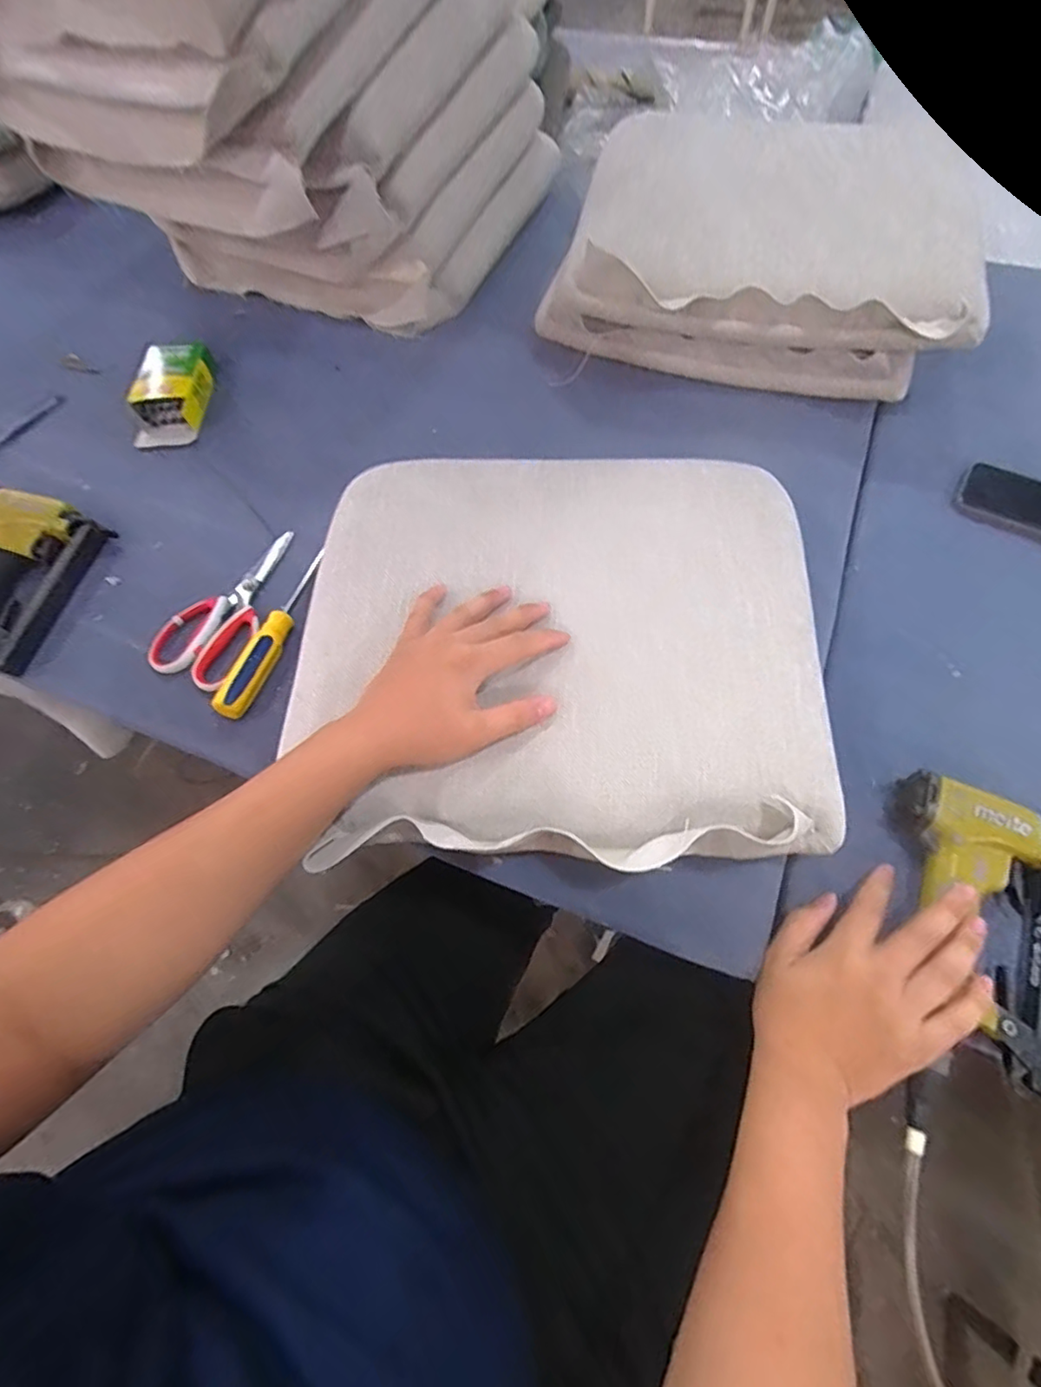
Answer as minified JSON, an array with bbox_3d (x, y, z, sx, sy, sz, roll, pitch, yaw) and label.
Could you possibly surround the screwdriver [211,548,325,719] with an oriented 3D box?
[{"bbox_3d":[-0.236,-0.063,0.576,0.037,0.027,0.194,17,67,10],"label":"screwdriver"}]

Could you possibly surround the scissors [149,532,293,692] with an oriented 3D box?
[{"bbox_3d":[-0.298,-0.092,0.607,0.103,0.018,0.192,18,67,11],"label":"scissors"}]

